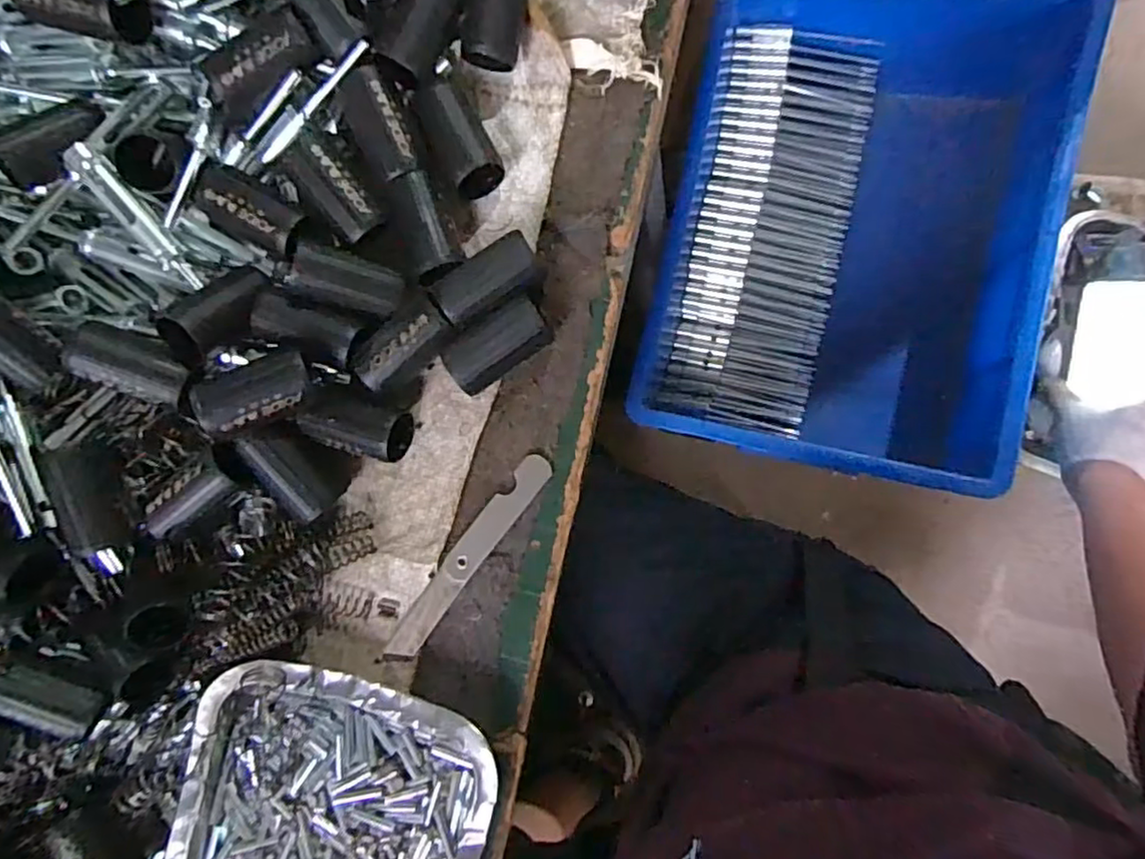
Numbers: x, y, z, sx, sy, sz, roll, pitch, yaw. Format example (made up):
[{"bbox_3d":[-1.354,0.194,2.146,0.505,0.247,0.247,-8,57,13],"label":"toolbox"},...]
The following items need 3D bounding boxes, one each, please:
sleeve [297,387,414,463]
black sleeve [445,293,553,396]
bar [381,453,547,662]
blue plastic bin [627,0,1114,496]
[{"bbox_3d":[-0.128,-0.003,0.386,0.054,0.036,0.033,20,91,10],"label":"sleeve"},{"bbox_3d":[-0.042,-0.049,0.378,0.060,0.032,0.033,-36,82,6],"label":"black sleeve"},{"bbox_3d":[-0.063,0.077,0.387,0.020,0.005,0.148,37,91,7],"label":"bar"},{"bbox_3d":[0.238,-0.171,0.578,0.289,0.159,0.401,13,89,10],"label":"blue plastic bin"}]

